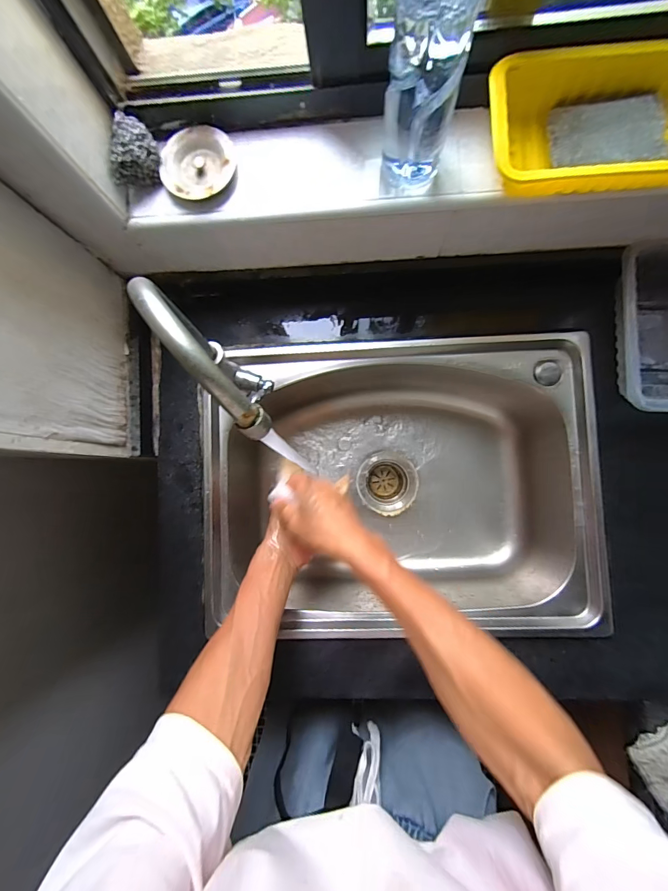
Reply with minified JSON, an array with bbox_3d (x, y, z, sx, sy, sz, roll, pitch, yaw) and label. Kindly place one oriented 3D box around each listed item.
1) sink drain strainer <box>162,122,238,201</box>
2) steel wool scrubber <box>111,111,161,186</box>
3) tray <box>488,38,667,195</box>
[{"bbox_3d":[-0.151,-0.311,0.425,0.078,0.013,0.081,0,87,3],"label":"sink drain strainer"},{"bbox_3d":[-0.209,-0.310,0.412,0.039,0.045,0.063,11,88,4],"label":"steel wool scrubber"},{"bbox_3d":[0.260,-0.316,0.379,0.220,0.052,0.121,1,87,3],"label":"tray"}]

